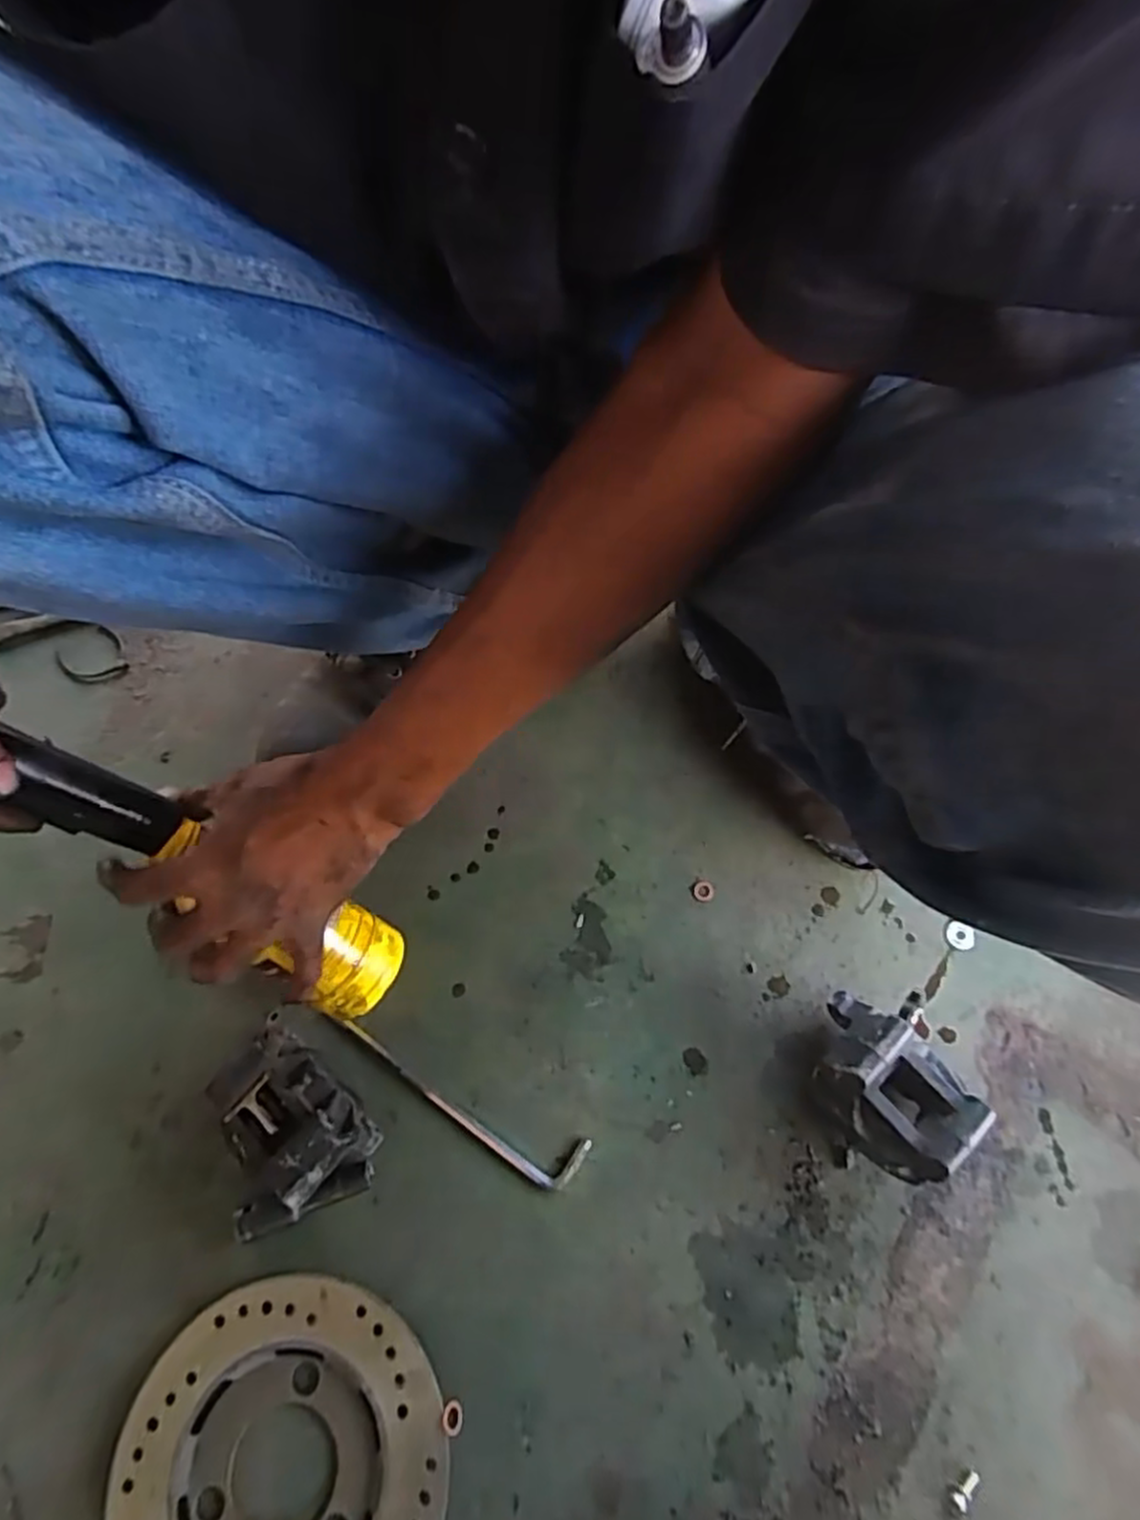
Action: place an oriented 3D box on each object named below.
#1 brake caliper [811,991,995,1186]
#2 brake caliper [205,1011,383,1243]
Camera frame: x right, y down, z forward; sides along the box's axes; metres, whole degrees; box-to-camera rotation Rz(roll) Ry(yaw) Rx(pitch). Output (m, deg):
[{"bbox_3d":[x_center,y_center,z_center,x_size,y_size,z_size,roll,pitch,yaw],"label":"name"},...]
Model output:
[{"bbox_3d":[0.183,0.190,0.432,0.077,0.071,0.100,-29,69,-10],"label":"brake caliper"},{"bbox_3d":[-0.168,0.211,0.436,0.089,0.062,0.107,-22,68,-7],"label":"brake caliper"}]

